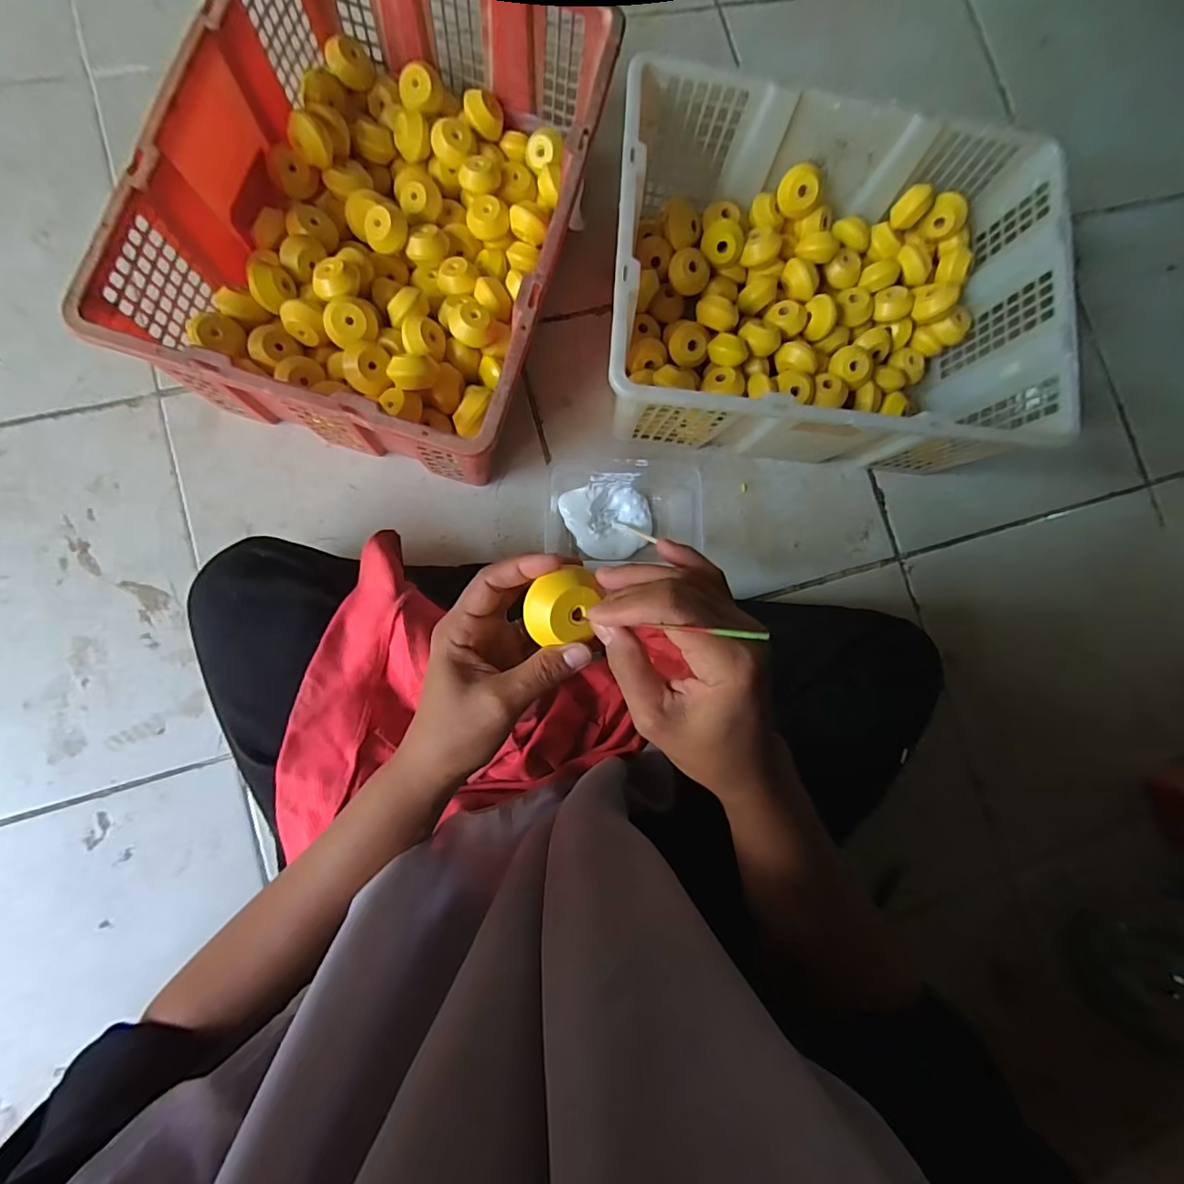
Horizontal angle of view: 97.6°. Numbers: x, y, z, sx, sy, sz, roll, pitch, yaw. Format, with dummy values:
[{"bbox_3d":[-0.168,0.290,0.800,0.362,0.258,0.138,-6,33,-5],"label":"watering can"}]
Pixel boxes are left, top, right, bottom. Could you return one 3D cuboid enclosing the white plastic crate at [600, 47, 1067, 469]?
[{"bbox_3d":[0.247,-0.319,0.585,0.458,0.169,0.334,5,83,-7],"label":"white plastic crate"}]

